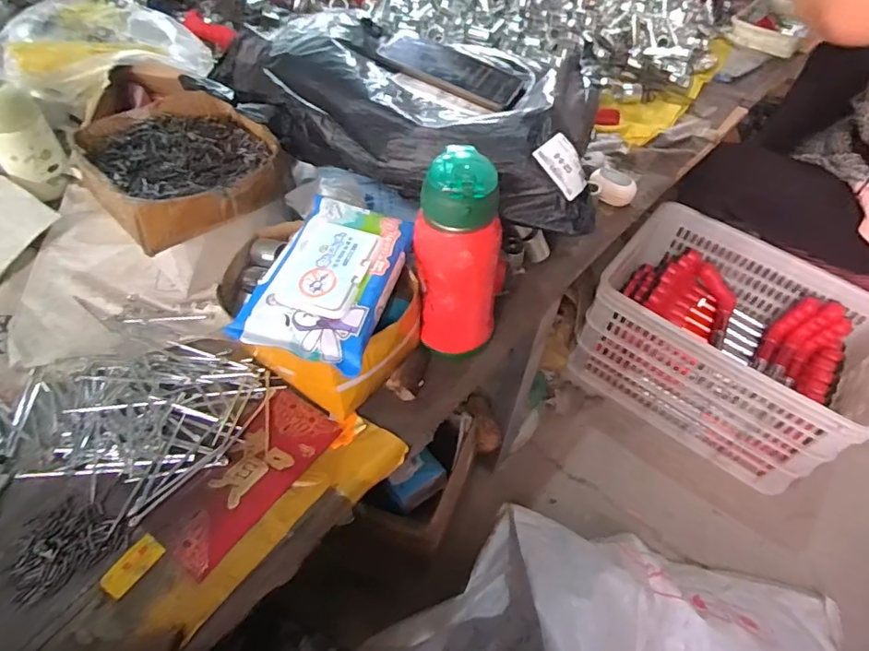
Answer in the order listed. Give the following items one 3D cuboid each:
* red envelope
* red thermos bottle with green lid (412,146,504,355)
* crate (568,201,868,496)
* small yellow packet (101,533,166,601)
[{"bbox_3d":[-0.161,0.131,0.467,0.072,0.005,0.160,30,56,18],"label":"red envelope"},{"bbox_3d":[0.022,-0.065,0.497,0.080,0.187,0.078,9,52,3],"label":"red thermos bottle with green lid"},{"bbox_3d":[0.612,0.028,1.132,0.508,0.250,0.413,33,57,20],"label":"crate"},{"bbox_3d":[-0.235,0.187,0.417,0.023,0.004,0.045,29,56,17],"label":"small yellow packet"}]

